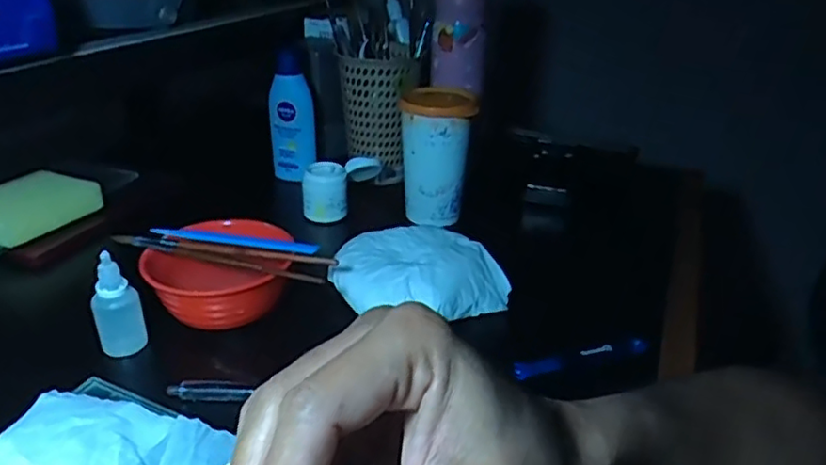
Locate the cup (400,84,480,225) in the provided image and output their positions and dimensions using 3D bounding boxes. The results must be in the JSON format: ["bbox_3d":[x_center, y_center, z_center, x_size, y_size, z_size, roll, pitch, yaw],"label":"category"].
[{"bbox_3d":[0.022,-0.077,0.638,0.065,0.122,0.065,1,31,-1],"label":"cup"}]

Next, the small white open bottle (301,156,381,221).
[{"bbox_3d":[-0.071,-0.046,0.649,0.084,0.054,0.040,-7,29,-18],"label":"small white open bottle"}]

